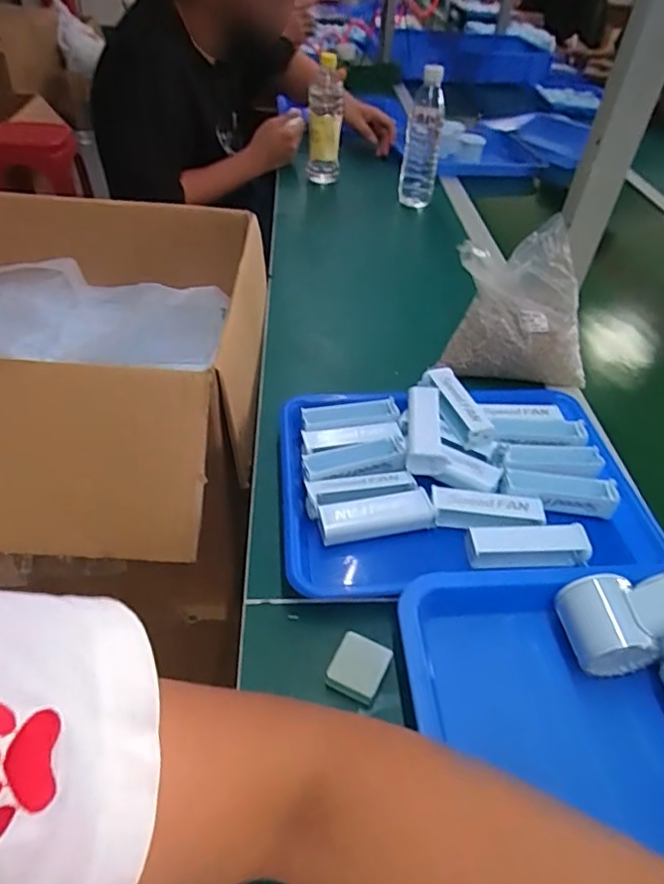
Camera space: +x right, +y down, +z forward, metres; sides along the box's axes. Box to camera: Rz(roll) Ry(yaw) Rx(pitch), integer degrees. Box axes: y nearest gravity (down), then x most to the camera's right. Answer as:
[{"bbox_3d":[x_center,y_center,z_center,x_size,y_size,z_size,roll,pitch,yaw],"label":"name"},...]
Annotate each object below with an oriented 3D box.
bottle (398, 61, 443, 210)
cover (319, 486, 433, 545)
[{"bbox_3d":[0.167,-0.563,1.055,0.068,0.213,0.074,7,43,2],"label":"bottle"},{"bbox_3d":[0.039,0.069,0.516,0.101,0.024,0.031,-8,44,-13],"label":"cover"}]

